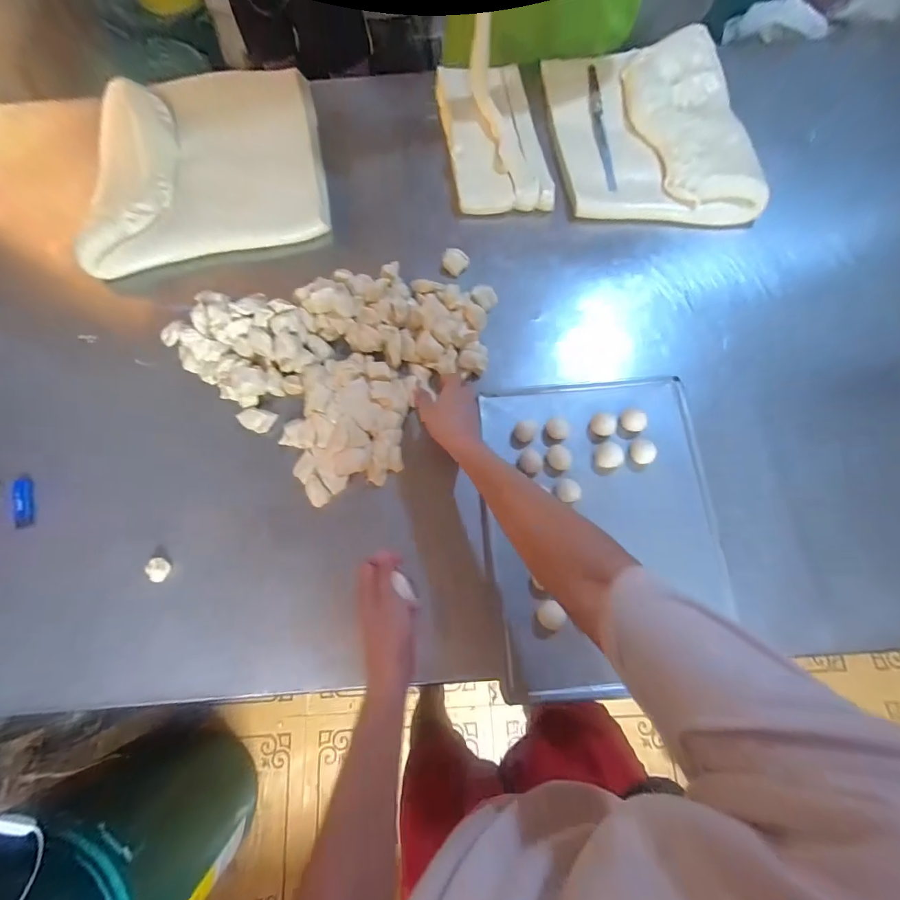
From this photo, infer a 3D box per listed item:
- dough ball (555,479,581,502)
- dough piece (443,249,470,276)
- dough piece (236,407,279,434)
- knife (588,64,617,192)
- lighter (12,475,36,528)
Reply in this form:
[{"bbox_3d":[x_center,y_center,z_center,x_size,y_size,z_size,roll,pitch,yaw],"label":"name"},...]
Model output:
[{"bbox_3d":[0.173,0.060,0.579,0.034,0.021,0.034,0,76,1],"label":"dough ball"},{"bbox_3d":[0.011,-0.331,0.691,0.042,0.028,0.035,21,77,7],"label":"dough piece"},{"bbox_3d":[-0.311,-0.049,0.632,0.053,0.011,0.040,25,83,-19],"label":"dough piece"},{"bbox_3d":[0.281,-0.600,0.731,0.020,0.015,0.281,-2,76,1],"label":"knife"},{"bbox_3d":[-0.669,0.079,0.617,0.028,0.013,0.084,-15,76,-2],"label":"lighter"}]

